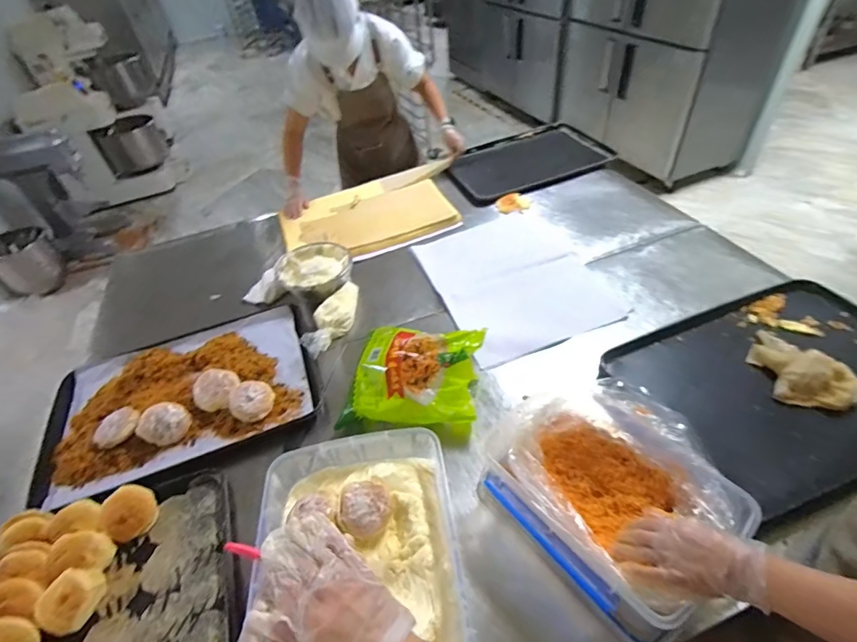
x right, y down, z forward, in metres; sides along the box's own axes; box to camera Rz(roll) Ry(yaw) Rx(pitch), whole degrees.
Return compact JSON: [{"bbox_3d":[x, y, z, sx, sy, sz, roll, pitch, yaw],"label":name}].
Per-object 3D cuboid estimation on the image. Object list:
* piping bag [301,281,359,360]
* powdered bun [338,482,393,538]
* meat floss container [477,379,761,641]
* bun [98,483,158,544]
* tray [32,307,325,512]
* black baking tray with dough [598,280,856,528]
[{"bbox_3d":[-0.238,-0.012,1.129,0.083,0.051,0.281,10,47,16],"label":"piping bag"},{"bbox_3d":[-0.097,0.303,0.693,0.079,0.066,0.075,-3,45,3],"label":"powdered bun"},{"bbox_3d":[0.297,0.289,0.697,0.276,0.166,0.329,-31,49,-22],"label":"meat floss container"},{"bbox_3d":[-0.536,0.343,0.784,0.086,0.031,0.091,2,78,-9],"label":"bun"},{"bbox_3d":[-0.563,0.162,0.988,0.569,0.075,0.385,-21,46,-14],"label":"tray"},{"bbox_3d":[0.701,0.115,0.862,0.536,0.062,0.399,-23,47,-7],"label":"black baking tray with dough"}]

